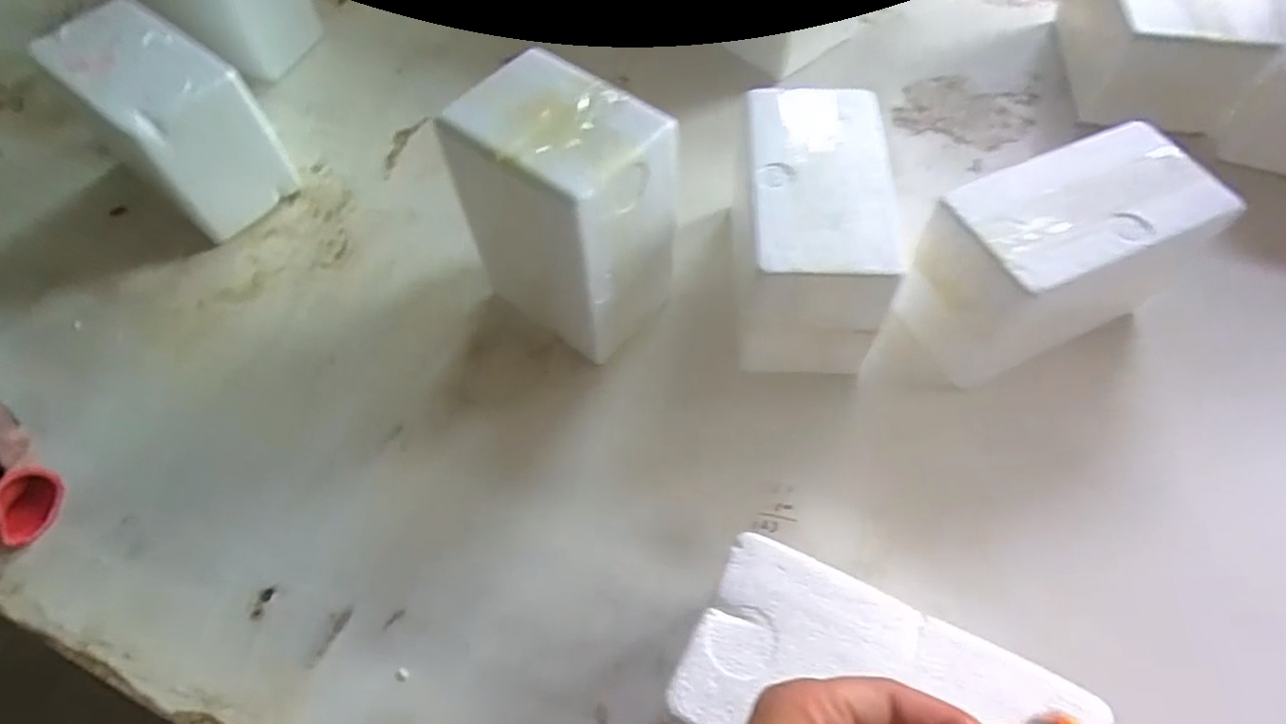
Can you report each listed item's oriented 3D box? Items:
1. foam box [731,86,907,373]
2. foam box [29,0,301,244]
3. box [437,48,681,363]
[{"bbox_3d":[0.150,-0.123,0.615,0.119,0.131,0.222,0,59,2],"label":"foam box"},{"bbox_3d":[-0.475,-0.244,0.700,0.183,0.156,0.114,35,64,19],"label":"foam box"},{"bbox_3d":[-0.064,-0.130,0.583,0.156,0.249,0.117,34,64,18],"label":"box"}]

